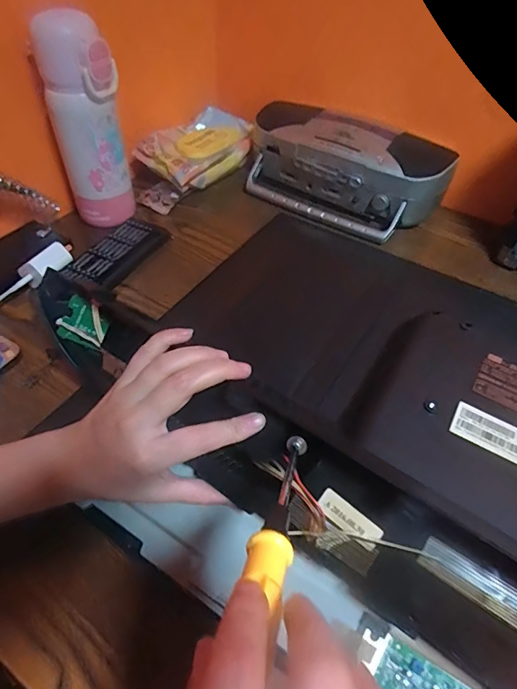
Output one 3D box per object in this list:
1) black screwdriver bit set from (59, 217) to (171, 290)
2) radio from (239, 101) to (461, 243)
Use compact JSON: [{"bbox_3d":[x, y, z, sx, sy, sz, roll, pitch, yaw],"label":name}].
[{"bbox_3d":[-0.163,-0.107,0.517,0.059,0.018,0.120,29,53,20],"label":"black screwdriver bit set"},{"bbox_3d":[0.106,-0.227,0.569,0.258,0.094,0.117,25,52,16],"label":"radio"}]

